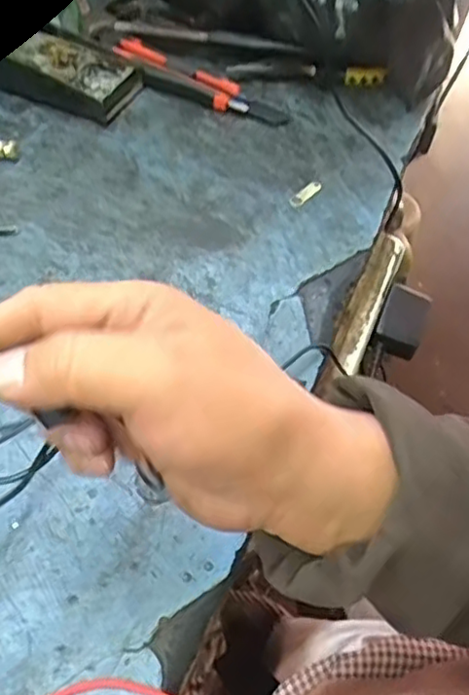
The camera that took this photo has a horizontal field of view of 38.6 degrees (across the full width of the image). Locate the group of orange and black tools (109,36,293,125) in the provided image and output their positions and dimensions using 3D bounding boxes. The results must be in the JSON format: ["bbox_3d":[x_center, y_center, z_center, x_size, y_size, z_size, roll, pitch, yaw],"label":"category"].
[{"bbox_3d":[-0.031,-0.233,0.587,0.165,0.017,0.031,23,56,13],"label":"group of orange and black tools"}]

